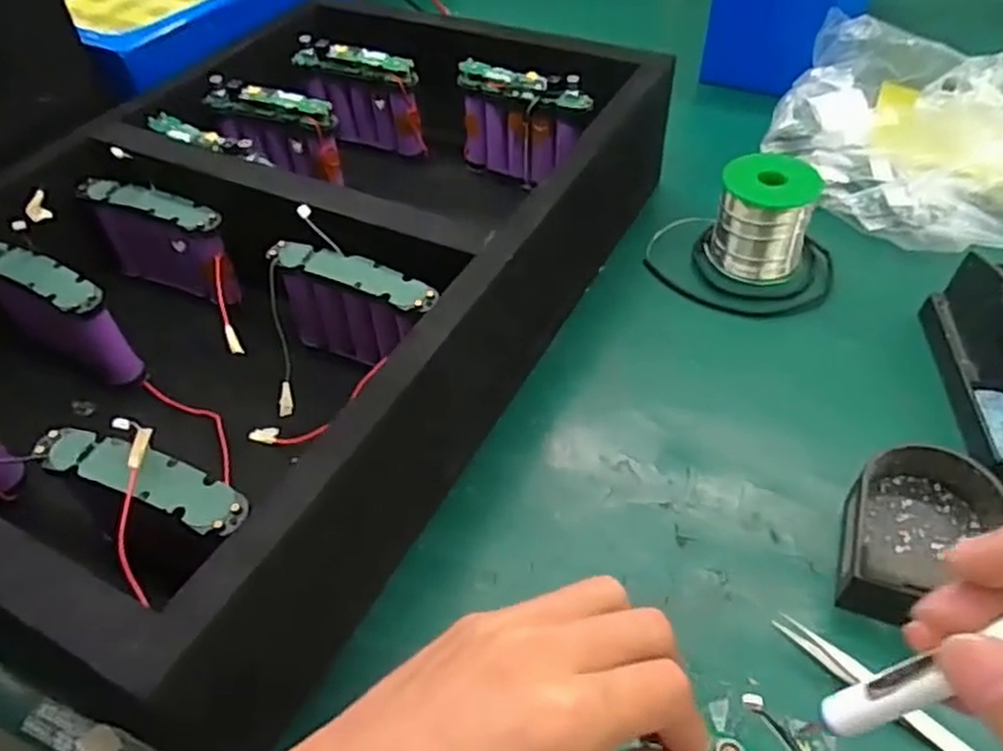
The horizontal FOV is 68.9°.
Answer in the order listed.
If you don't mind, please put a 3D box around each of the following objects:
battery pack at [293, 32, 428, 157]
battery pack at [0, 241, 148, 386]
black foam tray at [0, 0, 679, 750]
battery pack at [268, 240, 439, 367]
[{"bbox_3d":[-0.121,-0.240,0.646,0.107,0.096,0.020,16,51,16],"label":"battery pack"},{"bbox_3d":[-0.287,-0.040,0.470,0.110,0.071,0.030,23,53,21],"label":"battery pack"},{"bbox_3d":[-0.147,-0.079,0.489,0.350,0.115,0.550,22,52,20],"label":"black foam tray"},{"bbox_3d":[-0.087,-0.039,0.459,0.109,0.069,0.027,21,52,20],"label":"battery pack"}]

